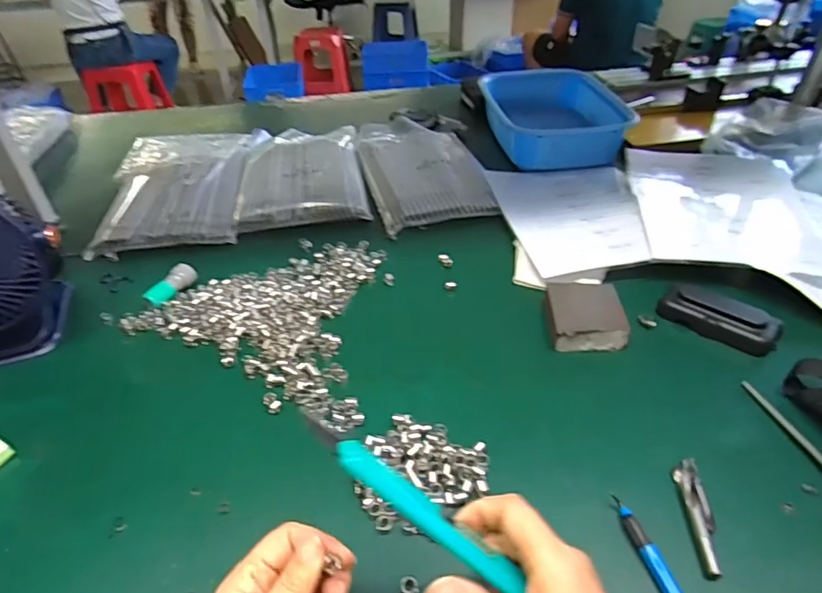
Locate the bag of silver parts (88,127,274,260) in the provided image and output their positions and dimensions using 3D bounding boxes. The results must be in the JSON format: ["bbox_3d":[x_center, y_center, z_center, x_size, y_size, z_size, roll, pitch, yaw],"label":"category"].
[{"bbox_3d":[-0.357,-0.179,0.797,0.214,0.036,0.355,-4,38,-3],"label":"bag of silver parts"}]

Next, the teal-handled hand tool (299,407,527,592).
[{"bbox_3d":[-0.002,0.104,0.264,0.136,0.008,0.018,37,48,5],"label":"teal-handled hand tool"}]

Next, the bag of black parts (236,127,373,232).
[{"bbox_3d":[-0.173,-0.204,0.830,0.184,0.019,0.320,-7,39,-6],"label":"bag of black parts"}]

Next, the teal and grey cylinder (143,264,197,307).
[{"bbox_3d":[-0.268,-0.014,0.576,0.022,0.020,0.058,15,41,20],"label":"teal and grey cylinder"}]

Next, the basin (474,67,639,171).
[{"bbox_3d":[0.236,-0.301,0.875,0.215,0.074,0.281,-1,38,1],"label":"basin"}]

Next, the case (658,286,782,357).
[{"bbox_3d":[0.298,0.020,0.500,0.104,0.024,0.044,22,45,28],"label":"case"}]

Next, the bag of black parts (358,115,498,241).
[{"bbox_3d":[0.013,-0.208,0.812,0.177,0.020,0.339,-10,39,-10],"label":"bag of black parts"}]

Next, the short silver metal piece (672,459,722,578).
[{"bbox_3d":[0.200,0.150,0.359,0.018,0.010,0.084,3,39,6],"label":"short silver metal piece"}]

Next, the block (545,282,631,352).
[{"bbox_3d":[0.173,0.019,0.517,0.071,0.024,0.081,2,39,5],"label":"block"}]

